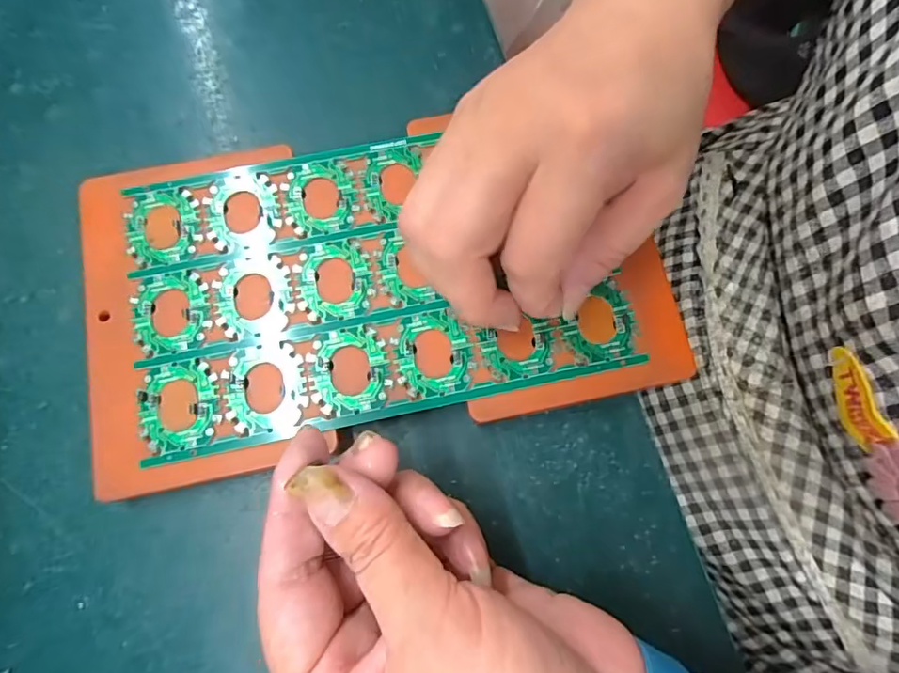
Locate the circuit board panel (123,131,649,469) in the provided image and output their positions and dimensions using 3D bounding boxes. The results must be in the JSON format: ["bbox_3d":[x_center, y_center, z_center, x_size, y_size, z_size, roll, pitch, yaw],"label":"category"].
[{"bbox_3d":[-0.032,-0.027,0.224,0.195,0.004,0.119,-11,77,-3],"label":"circuit board panel"}]

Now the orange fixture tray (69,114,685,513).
[{"bbox_3d":[-0.032,-0.024,0.232,0.235,0.017,0.134,-11,77,-3],"label":"orange fixture tray"}]

